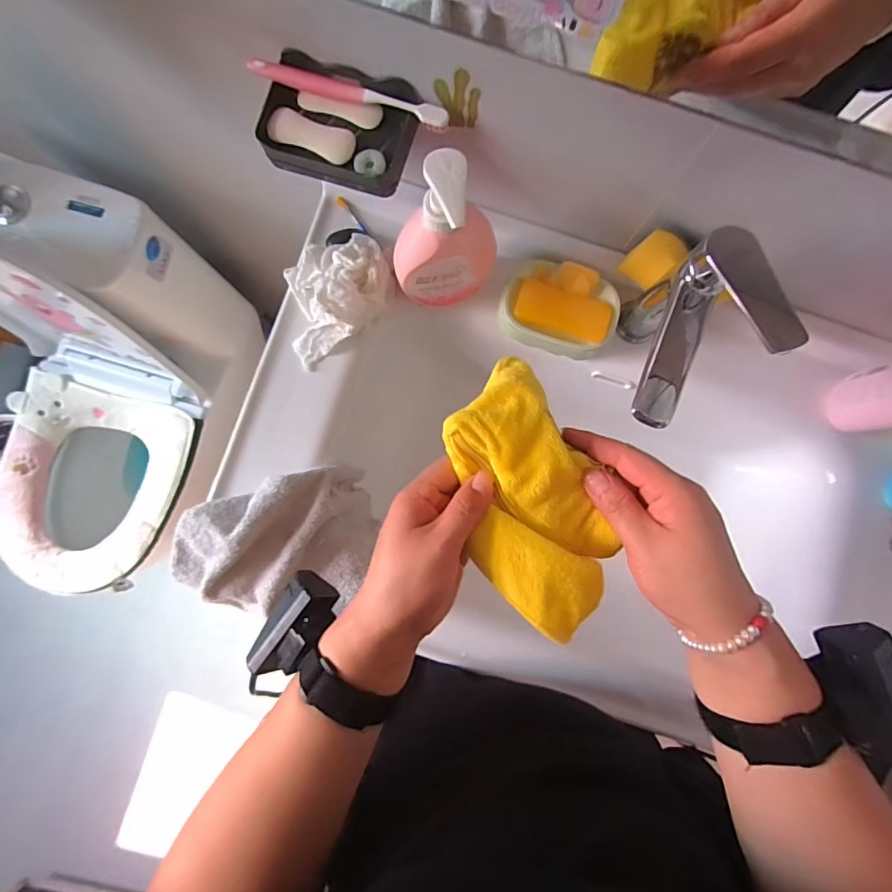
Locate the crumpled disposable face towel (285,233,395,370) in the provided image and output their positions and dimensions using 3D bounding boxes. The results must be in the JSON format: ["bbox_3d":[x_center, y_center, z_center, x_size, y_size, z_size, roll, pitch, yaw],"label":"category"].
[{"bbox_3d":[-0.127,-0.173,0.522,0.134,0.070,0.103,-27,86,-4],"label":"crumpled disposable face towel"}]

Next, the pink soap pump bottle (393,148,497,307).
[{"bbox_3d":[0.002,-0.188,0.443,0.100,0.200,0.054,-2,85,-2],"label":"pink soap pump bottle"}]

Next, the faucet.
[{"bbox_3d":[0.203,-0.088,0.457,0.137,0.203,0.108,-39,87,-5],"label":"faucet"}]

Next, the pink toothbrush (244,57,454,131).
[{"bbox_3d":[-0.085,-0.320,0.422,0.182,0.024,0.021,18,84,0],"label":"pink toothbrush"}]

